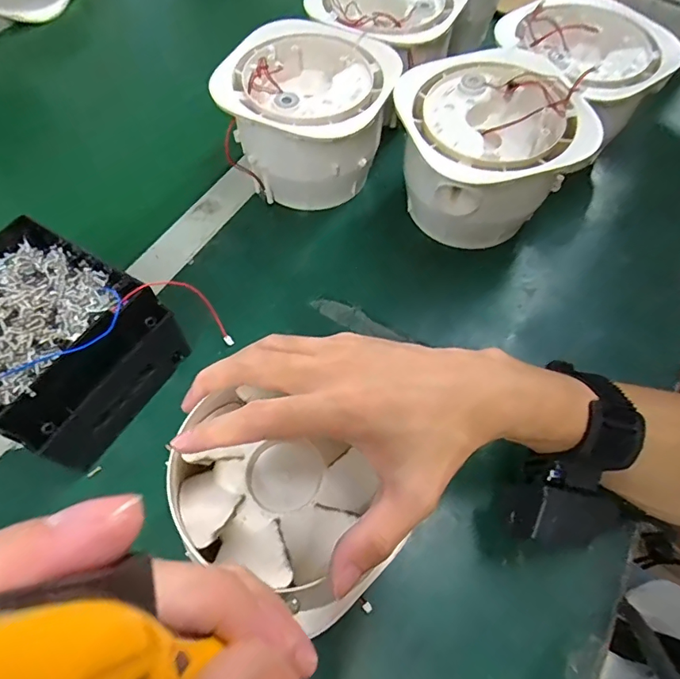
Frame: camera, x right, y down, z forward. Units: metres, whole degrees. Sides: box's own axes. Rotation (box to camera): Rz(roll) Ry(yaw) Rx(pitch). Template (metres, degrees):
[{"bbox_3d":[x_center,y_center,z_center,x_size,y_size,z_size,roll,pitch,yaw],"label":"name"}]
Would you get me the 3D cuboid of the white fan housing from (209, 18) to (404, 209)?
[{"bbox_3d":[-0.026,-0.198,0.429,0.143,0.092,0.142,20,63,10],"label":"white fan housing"}]

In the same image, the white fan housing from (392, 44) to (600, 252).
[{"bbox_3d":[0.123,-0.156,0.400,0.149,0.089,0.140,0,61,-1],"label":"white fan housing"}]

